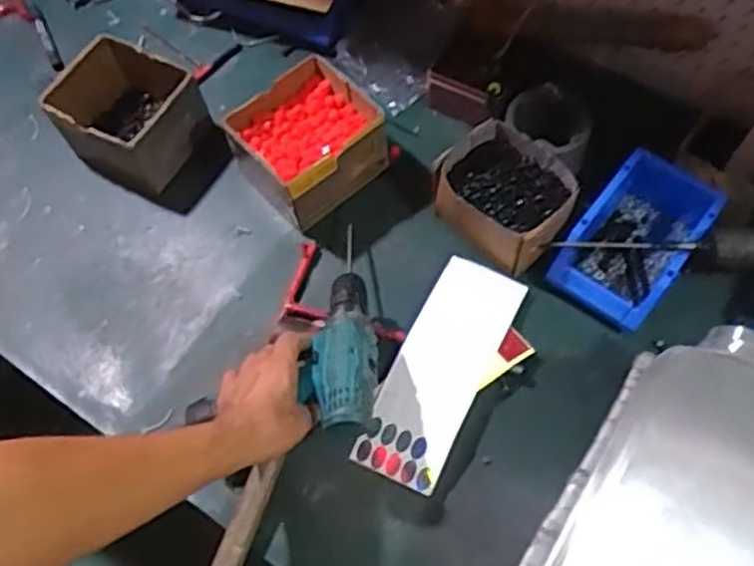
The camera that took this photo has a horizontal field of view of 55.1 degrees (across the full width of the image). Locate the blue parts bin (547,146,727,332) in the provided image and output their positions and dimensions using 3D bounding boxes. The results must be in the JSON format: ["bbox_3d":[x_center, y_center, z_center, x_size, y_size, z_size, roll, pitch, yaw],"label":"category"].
[{"bbox_3d":[0.291,-0.048,0.806,0.120,0.079,0.191,38,71,20],"label":"blue parts bin"}]

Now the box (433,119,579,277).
[{"bbox_3d":[0.145,-0.096,0.824,0.128,0.067,0.153,-40,68,-16],"label":"box"}]

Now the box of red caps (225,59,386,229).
[{"bbox_3d":[-0.083,-0.168,0.882,0.153,0.095,0.144,-35,66,-14],"label":"box of red caps"}]

